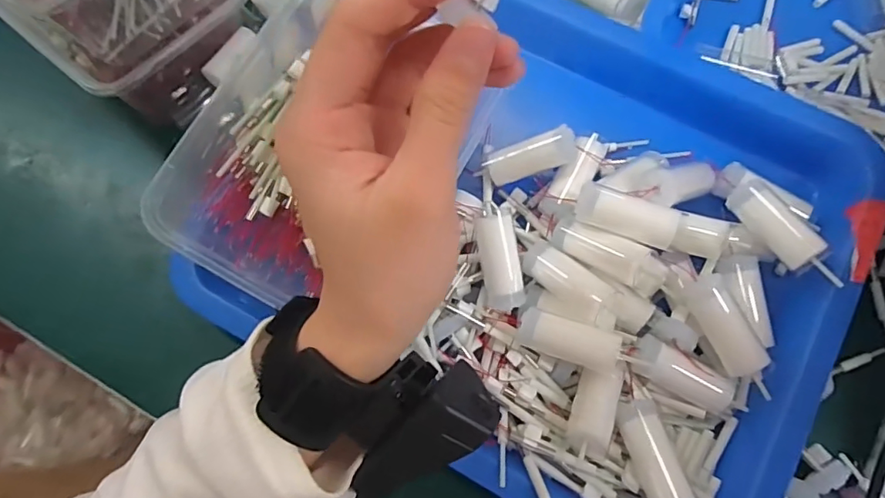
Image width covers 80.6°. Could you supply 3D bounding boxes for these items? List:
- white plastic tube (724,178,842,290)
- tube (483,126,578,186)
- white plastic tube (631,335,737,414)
[{"bbox_3d":[0.174,-0.007,0.268,0.018,0.017,0.063,-27,70,-10],"label":"white plastic tube"},{"bbox_3d":[0.049,-0.052,0.290,0.049,0.015,0.016,-20,67,19],"label":"tube"},{"bbox_3d":[0.121,0.064,0.265,0.049,0.016,0.018,31,72,12],"label":"white plastic tube"}]

